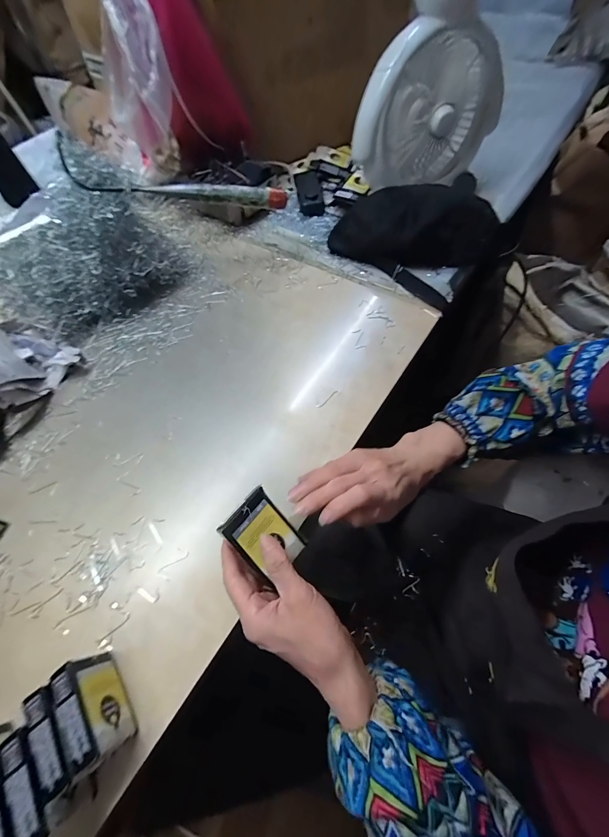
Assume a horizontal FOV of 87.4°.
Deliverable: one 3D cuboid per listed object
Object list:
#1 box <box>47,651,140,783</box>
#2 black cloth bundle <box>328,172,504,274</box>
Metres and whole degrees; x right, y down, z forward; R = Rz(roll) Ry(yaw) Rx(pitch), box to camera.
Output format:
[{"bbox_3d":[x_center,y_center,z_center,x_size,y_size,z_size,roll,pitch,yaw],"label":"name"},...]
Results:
[{"bbox_3d":[-0.180,0.244,0.272,0.023,0.055,0.076,-36,65,-13],"label":"box"},{"bbox_3d":[0.170,-0.306,0.513,0.253,0.096,0.105,7,63,9],"label":"black cloth bundle"}]

